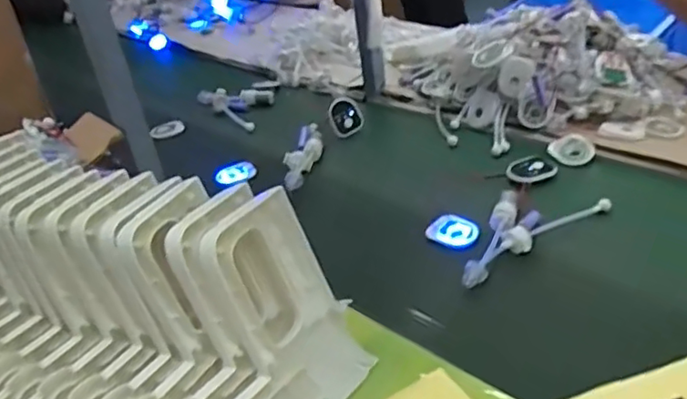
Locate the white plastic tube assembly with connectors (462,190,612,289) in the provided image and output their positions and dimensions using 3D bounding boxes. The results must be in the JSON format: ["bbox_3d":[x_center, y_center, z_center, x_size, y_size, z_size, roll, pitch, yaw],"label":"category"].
[{"bbox_3d":[0.197,0.028,0.690,0.206,0.025,0.082,-25,35,-22],"label":"white plastic tube assembly with connectors"}]

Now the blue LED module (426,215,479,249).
[{"bbox_3d":[0.129,0.038,0.708,0.055,0.012,0.047,11,38,29],"label":"blue LED module"}]

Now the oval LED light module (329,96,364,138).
[{"bbox_3d":[0.001,-0.128,0.944,0.060,0.060,0.015,-34,10,-28],"label":"oval LED light module"}]

